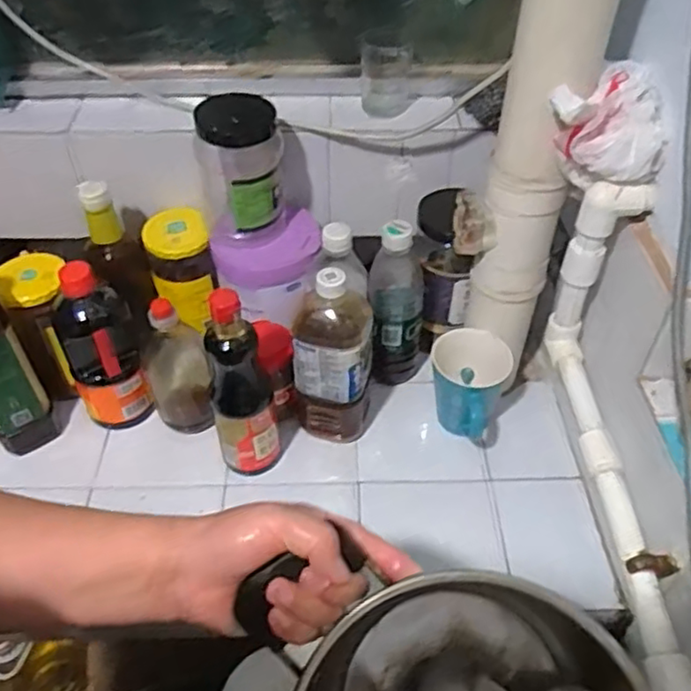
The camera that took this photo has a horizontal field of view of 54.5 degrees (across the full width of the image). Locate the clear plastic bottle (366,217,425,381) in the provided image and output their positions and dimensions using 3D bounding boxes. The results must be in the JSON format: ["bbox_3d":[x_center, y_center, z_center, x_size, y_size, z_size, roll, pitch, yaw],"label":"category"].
[{"bbox_3d":[0.062,-0.049,0.795,0.070,0.223,0.064,6,46,6],"label":"clear plastic bottle"}]

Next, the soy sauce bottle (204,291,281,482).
[{"bbox_3d":[-0.106,0.051,0.688,0.068,0.228,0.064,-12,47,-12],"label":"soy sauce bottle"}]

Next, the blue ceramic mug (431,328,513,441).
[{"bbox_3d":[0.135,0.056,0.756,0.085,0.113,0.101,10,46,9],"label":"blue ceramic mug"}]

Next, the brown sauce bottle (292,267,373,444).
[{"bbox_3d":[-0.014,0.014,0.736,0.082,0.219,0.072,-1,46,-1],"label":"brown sauce bottle"}]

